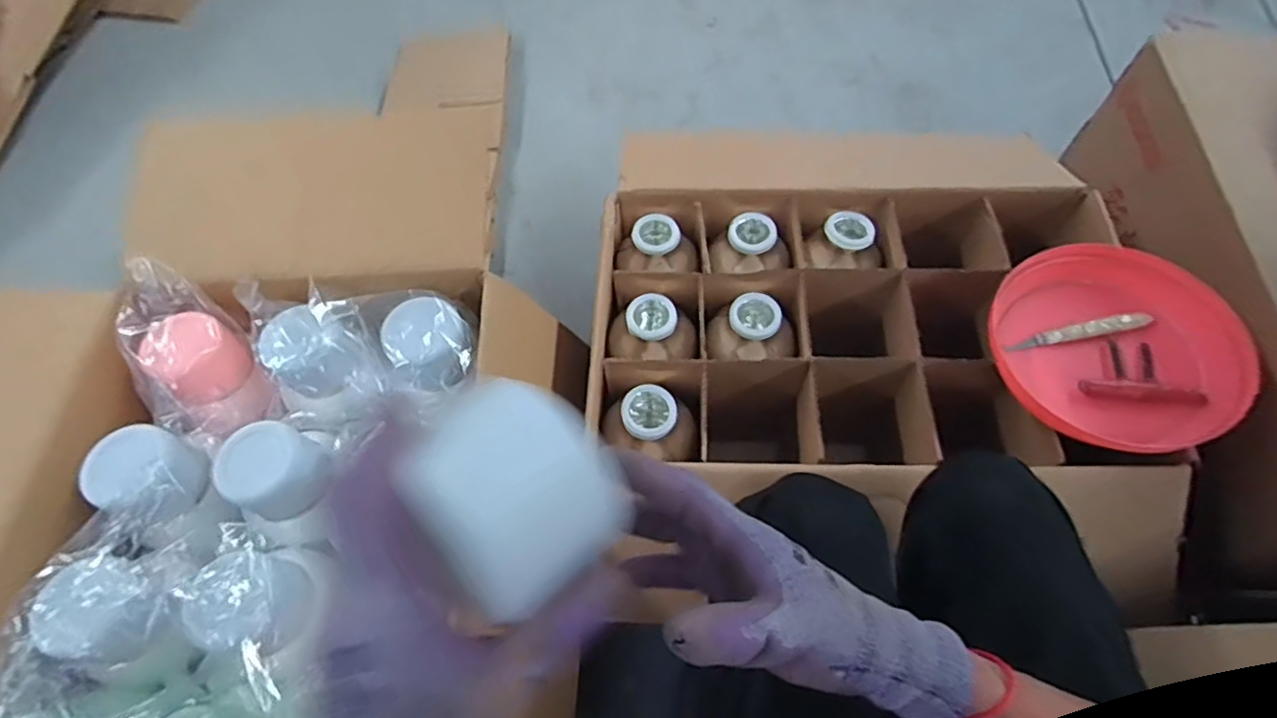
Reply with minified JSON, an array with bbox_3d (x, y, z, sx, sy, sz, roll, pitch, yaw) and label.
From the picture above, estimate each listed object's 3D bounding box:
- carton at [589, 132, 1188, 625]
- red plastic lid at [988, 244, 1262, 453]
[{"bbox_3d":[0.269,0.008,0.779,0.632,0.234,0.410,4,63,4],"label":"carton"},{"bbox_3d":[0.484,-0.015,0.647,0.214,0.056,0.230,-35,67,-16],"label":"red plastic lid"}]

